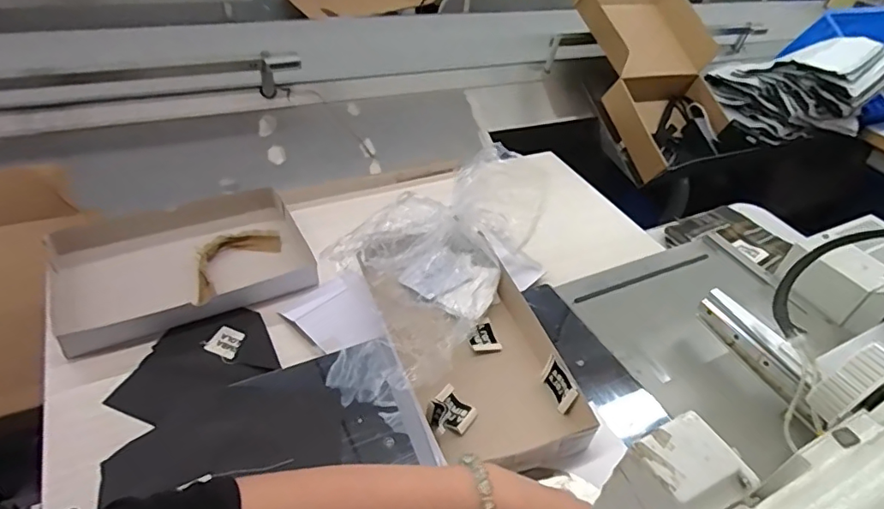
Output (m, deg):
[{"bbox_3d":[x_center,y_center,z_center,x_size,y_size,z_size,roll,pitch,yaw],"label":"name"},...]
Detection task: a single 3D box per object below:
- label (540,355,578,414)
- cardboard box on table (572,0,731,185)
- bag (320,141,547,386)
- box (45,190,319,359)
[{"bbox_3d":[0.123,0.137,0.564,0.014,0.036,0.053,-9,45,-19],"label":"label"},{"bbox_3d":[0.586,-0.505,1.429,0.388,0.115,0.596,-12,82,-22],"label":"cardboard box on table"},{"bbox_3d":[-0.006,0.011,0.628,0.150,0.126,0.280,26,45,18],"label":"bag"},{"bbox_3d":[-0.316,0.011,0.659,0.287,0.043,0.187,-20,46,-27],"label":"box"}]

